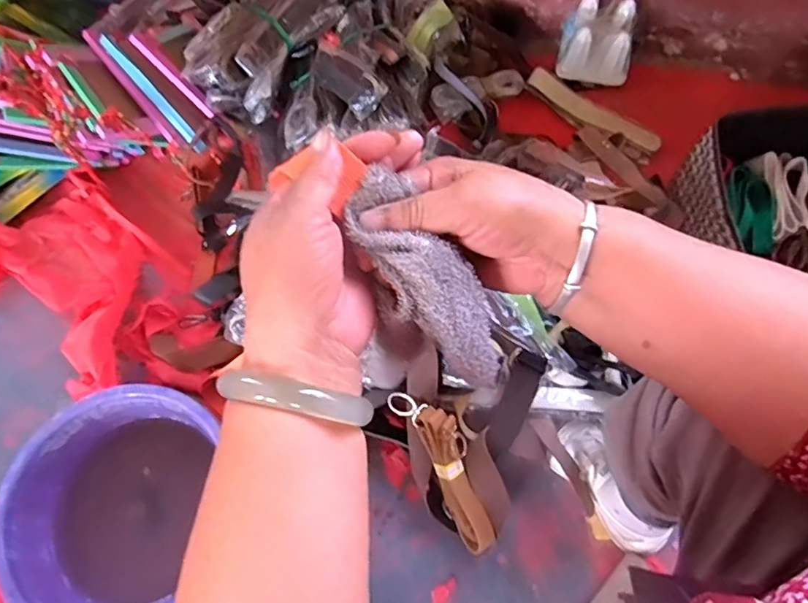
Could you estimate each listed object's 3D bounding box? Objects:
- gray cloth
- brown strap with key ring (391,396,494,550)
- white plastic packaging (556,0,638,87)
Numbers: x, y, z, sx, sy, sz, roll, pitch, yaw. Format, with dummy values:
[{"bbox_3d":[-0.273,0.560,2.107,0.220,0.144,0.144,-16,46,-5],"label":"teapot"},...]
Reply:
[{"bbox_3d":[0.015,-0.008,0.283,0.042,0.026,0.126,-37,99,-13],"label":"gray cloth"},{"bbox_3d":[0.056,0.210,0.680,0.064,0.045,0.225,-24,103,-8],"label":"brown strap with key ring"},{"bbox_3d":[0.343,-0.459,0.967,0.123,0.104,0.098,11,68,7],"label":"white plastic packaging"}]

